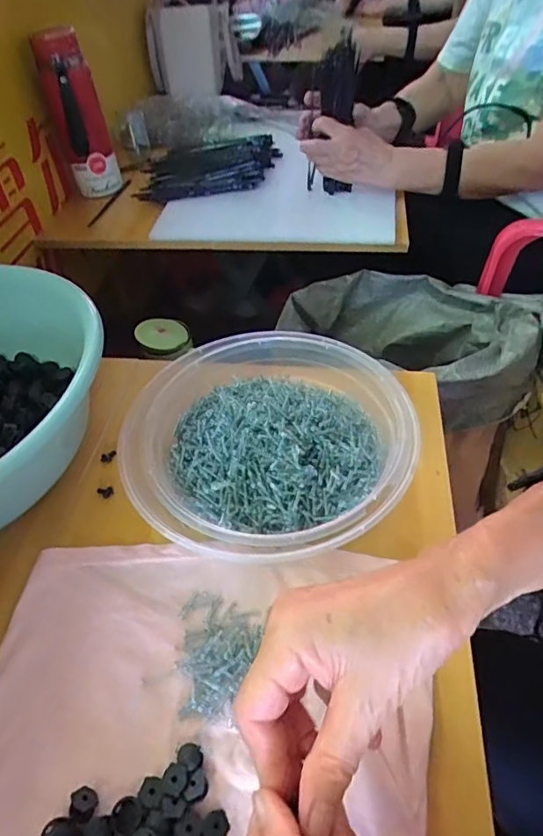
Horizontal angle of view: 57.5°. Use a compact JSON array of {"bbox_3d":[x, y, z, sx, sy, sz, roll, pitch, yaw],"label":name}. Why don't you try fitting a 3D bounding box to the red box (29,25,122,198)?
[{"bbox_3d":[-0.311,-0.491,0.810,0.066,0.230,0.049,-2,47,3],"label":"red box"}]

